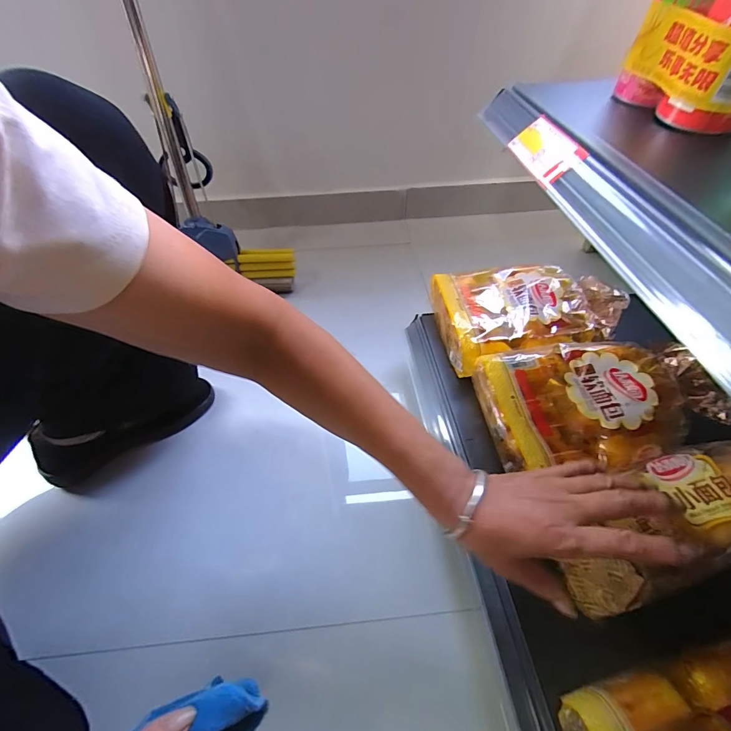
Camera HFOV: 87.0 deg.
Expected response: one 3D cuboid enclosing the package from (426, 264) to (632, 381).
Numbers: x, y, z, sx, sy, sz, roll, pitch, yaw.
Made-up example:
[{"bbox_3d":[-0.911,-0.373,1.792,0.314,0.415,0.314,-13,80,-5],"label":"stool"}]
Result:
[{"bbox_3d":[0.250,-0.089,0.607,0.264,0.071,0.179,-9,51,-6],"label":"package"}]

